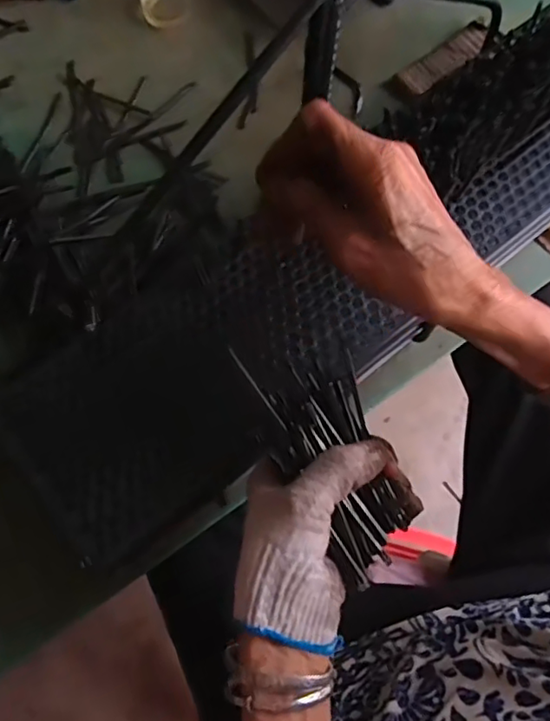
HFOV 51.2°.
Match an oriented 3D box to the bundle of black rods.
[{"bbox_3d":[0.036,0.057,0.340,0.068,0.032,0.143,-21,75,-9],"label":"bundle of black rods"}]

